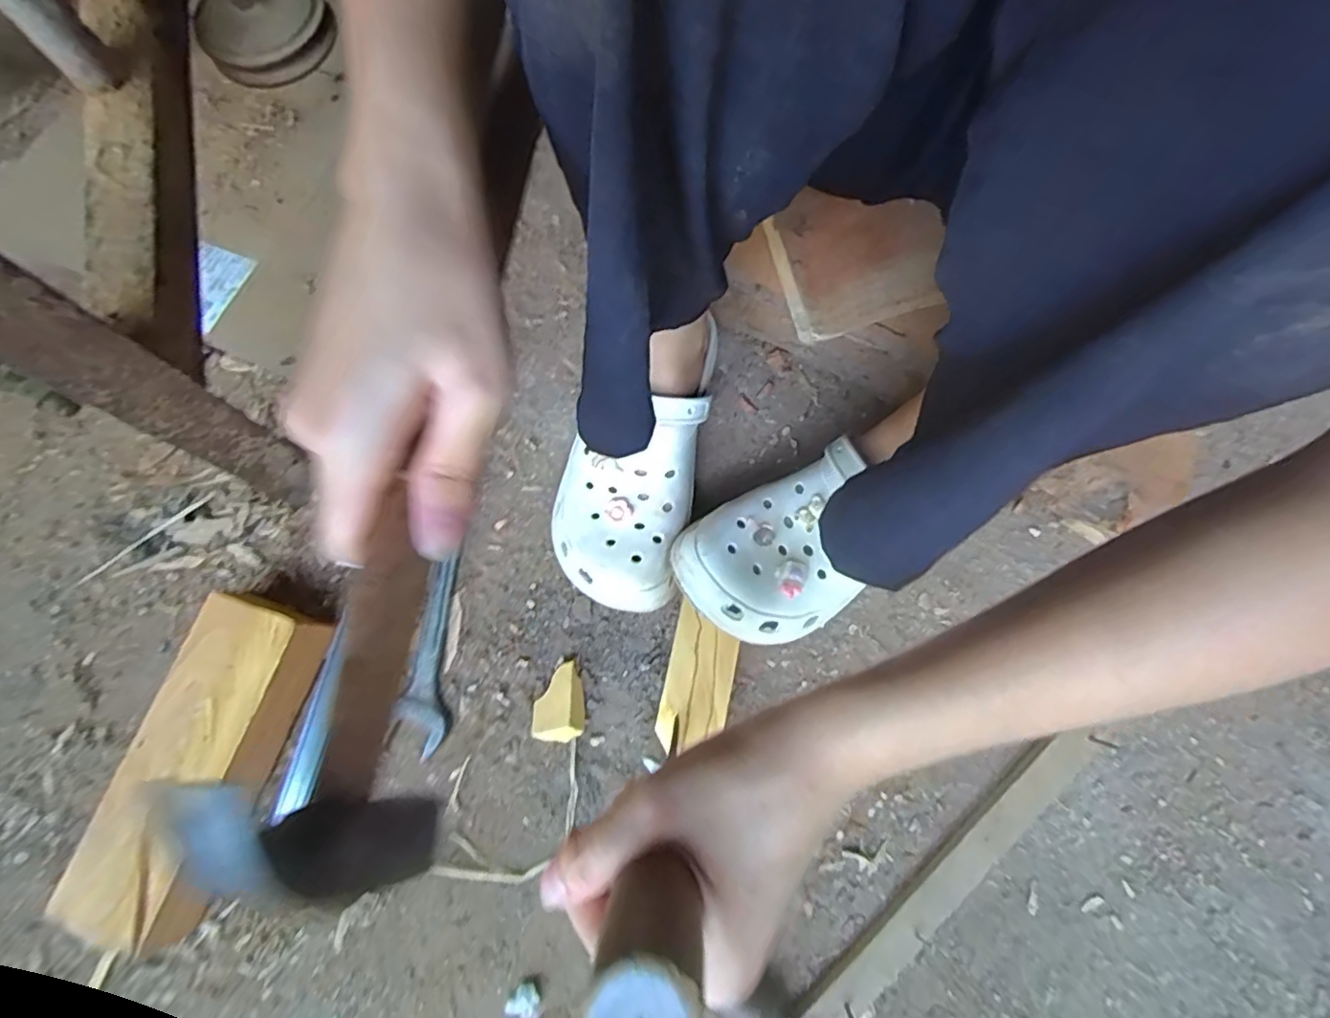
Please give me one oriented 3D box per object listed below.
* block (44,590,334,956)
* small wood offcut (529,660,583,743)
[{"bbox_3d":[-0.306,0.166,0.410,0.072,0.048,0.219,20,77,6],"label":"block"},{"bbox_3d":[-0.072,0.137,0.436,0.036,0.022,0.053,16,77,4],"label":"small wood offcut"}]

